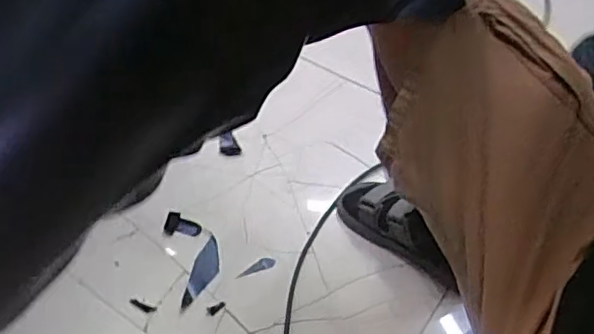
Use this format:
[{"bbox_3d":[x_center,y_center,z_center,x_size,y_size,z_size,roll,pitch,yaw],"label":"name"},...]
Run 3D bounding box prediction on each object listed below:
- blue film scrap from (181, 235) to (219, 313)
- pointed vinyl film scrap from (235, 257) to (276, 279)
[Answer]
[{"bbox_3d":[-0.136,0.155,0.877,0.035,0.008,0.125,13,49,10],"label":"blue film scrap"},{"bbox_3d":[-0.062,0.147,0.885,0.061,0.004,0.019,-17,50,-16],"label":"pointed vinyl film scrap"}]

